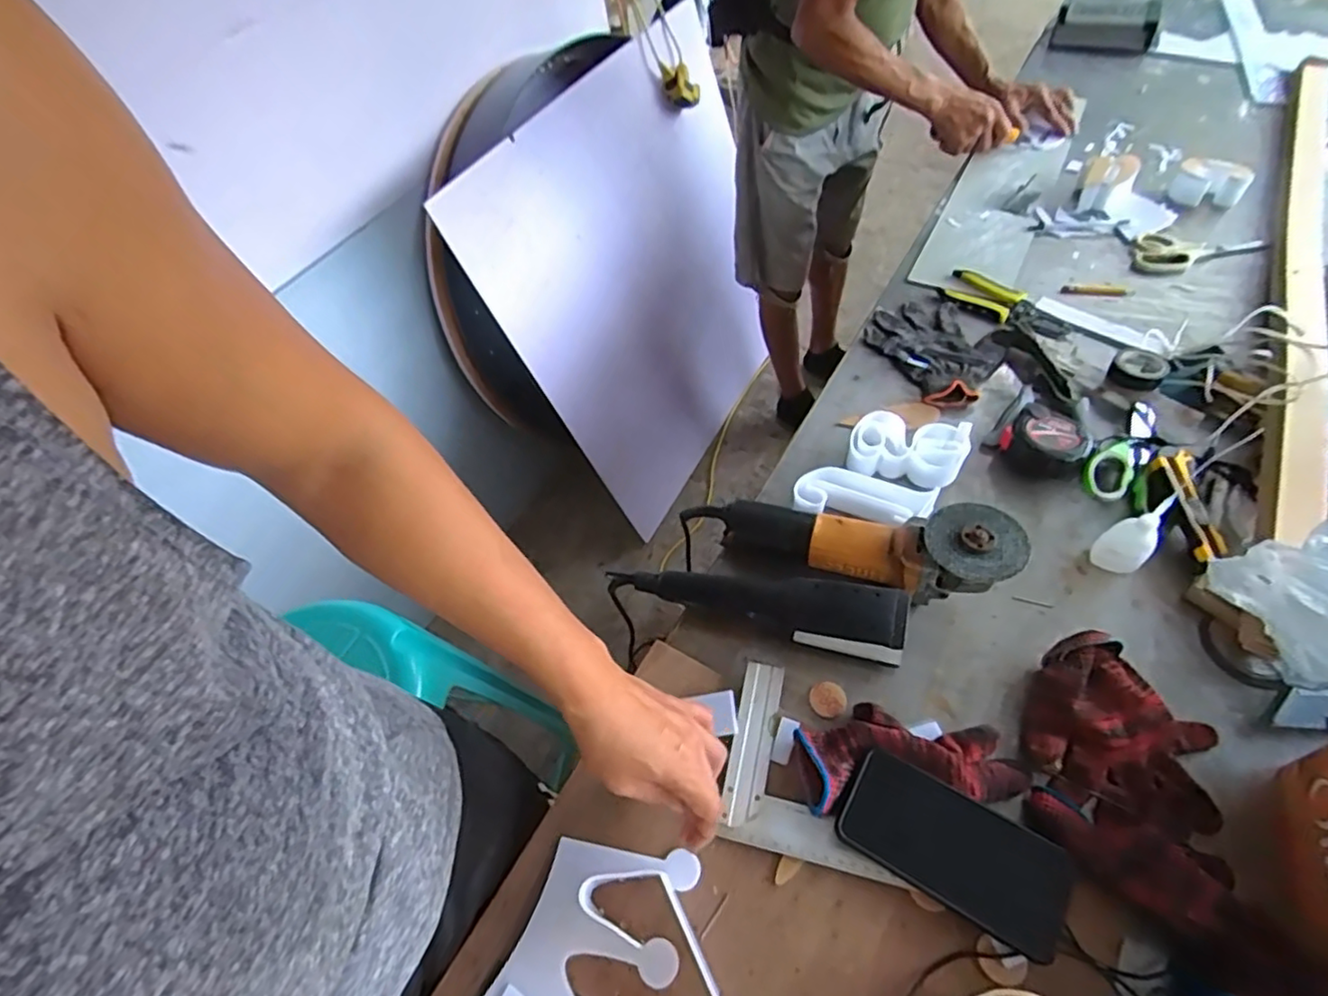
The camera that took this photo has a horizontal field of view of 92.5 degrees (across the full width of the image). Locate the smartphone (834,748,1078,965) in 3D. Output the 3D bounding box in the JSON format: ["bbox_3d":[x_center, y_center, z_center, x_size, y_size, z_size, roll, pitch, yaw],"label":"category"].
[{"bbox_3d":[0.218,0.265,0.486,0.155,0.016,0.078,21,66,30],"label":"smartphone"}]

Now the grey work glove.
[{"bbox_3d":[0.361,-0.201,0.840,0.134,0.020,0.183,-22,55,-11],"label":"grey work glove"}]

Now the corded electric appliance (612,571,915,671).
[{"bbox_3d":[0.086,0.091,0.626,0.293,0.073,0.054,17,57,17],"label":"corded electric appliance"}]

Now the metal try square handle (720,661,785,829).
[{"bbox_3d":[0.078,0.217,0.563,0.033,0.017,0.139,10,56,12],"label":"metal try square handle"}]

